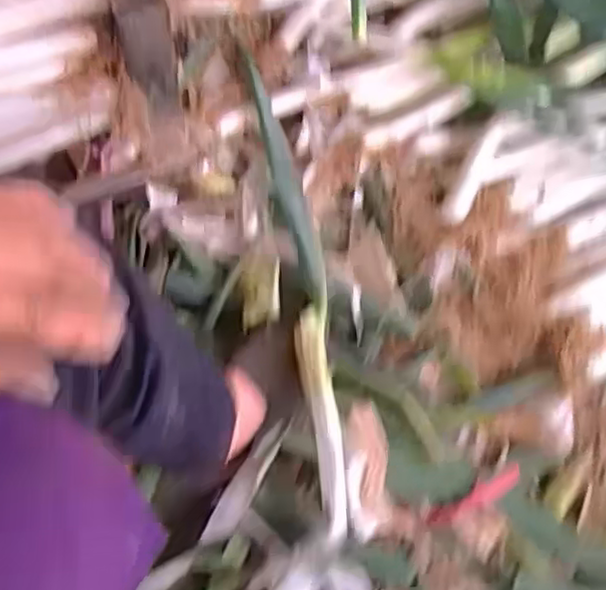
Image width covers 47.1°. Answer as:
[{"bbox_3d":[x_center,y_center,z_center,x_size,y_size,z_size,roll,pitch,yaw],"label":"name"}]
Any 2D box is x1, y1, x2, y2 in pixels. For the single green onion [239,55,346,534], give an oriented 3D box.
[{"bbox_3d":[-0.002,-0.032,0.754,0.051,0.061,0.565,-8,68,-5],"label":"single green onion"}]

